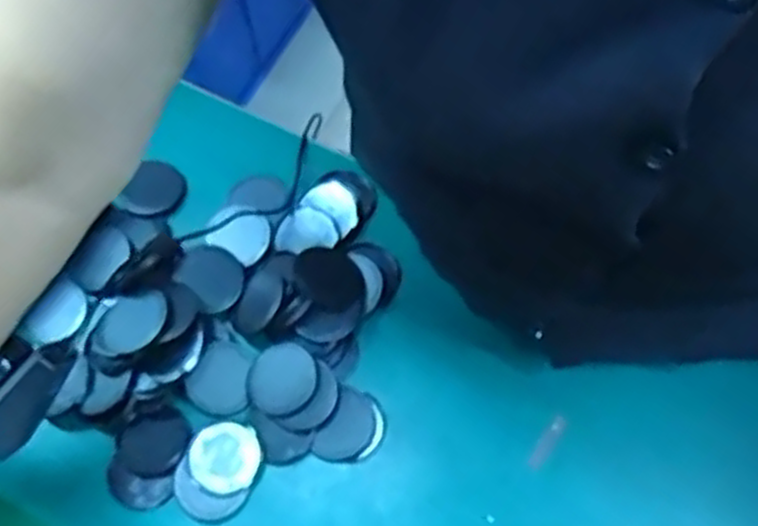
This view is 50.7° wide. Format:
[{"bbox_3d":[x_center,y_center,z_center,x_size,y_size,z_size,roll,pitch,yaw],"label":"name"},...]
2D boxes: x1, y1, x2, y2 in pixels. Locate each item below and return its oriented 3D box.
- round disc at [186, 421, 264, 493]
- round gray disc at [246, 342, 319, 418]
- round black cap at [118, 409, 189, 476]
[{"bbox_3d":[-0.105,0.132,0.547,0.047,0.009,0.046,-1,68,3],"label":"round disc"},{"bbox_3d":[-0.068,0.082,0.562,0.047,0.011,0.049,-1,68,3],"label":"round gray disc"},{"bbox_3d":[-0.156,0.124,0.553,0.047,0.007,0.043,-1,68,3],"label":"round black cap"}]

